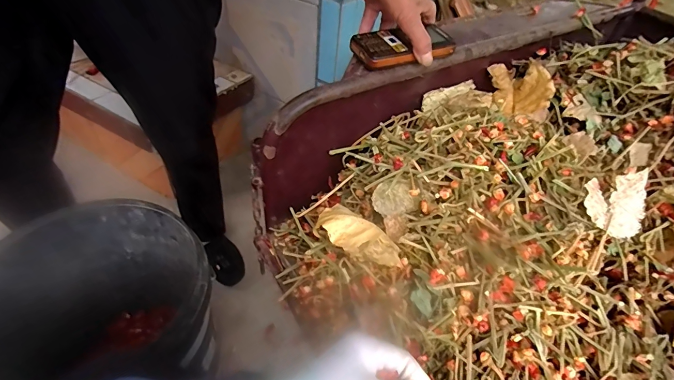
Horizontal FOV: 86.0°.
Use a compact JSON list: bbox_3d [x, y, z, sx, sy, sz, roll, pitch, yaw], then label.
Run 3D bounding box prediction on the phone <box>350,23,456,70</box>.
[{"bbox_3d":[0.087,-0.180,0.450,0.135,0.021,0.057,-17,50,-22],"label":"phone"}]

